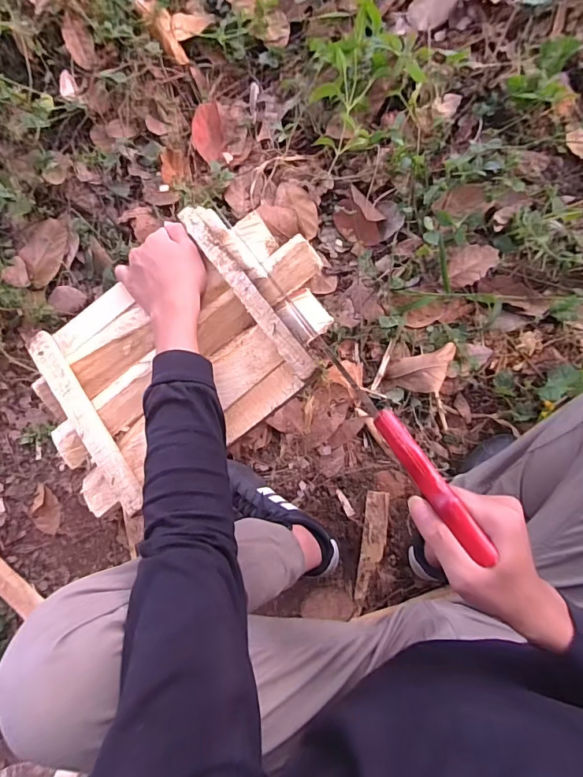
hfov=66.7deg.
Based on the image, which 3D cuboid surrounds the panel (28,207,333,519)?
[{"bbox_3d":[-0.133,-0.045,0.513,0.367,0.033,0.251,-37,75,5],"label":"panel"}]

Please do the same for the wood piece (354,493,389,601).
[{"bbox_3d":[0.143,0.275,0.774,0.041,0.017,0.186,7,88,5],"label":"wood piece"}]

